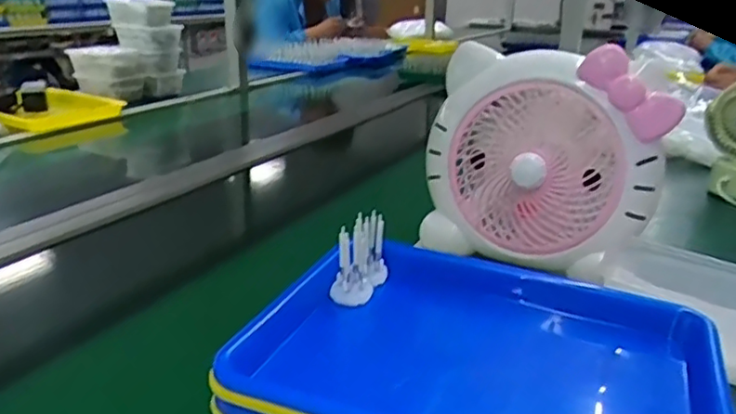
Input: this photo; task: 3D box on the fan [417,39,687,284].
[{"bbox_3d":[0.178,-0.050,0.663,0.242,0.226,0.086,14,24,29],"label":"fan"}]

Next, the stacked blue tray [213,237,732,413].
[{"bbox_3d":[0.084,0.129,0.473,0.326,0.079,0.241,10,22,20],"label":"stacked blue tray"}]

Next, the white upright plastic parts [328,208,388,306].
[{"bbox_3d":[-0.006,0.045,0.551,0.028,0.068,0.053,14,24,29],"label":"white upright plastic parts"}]

